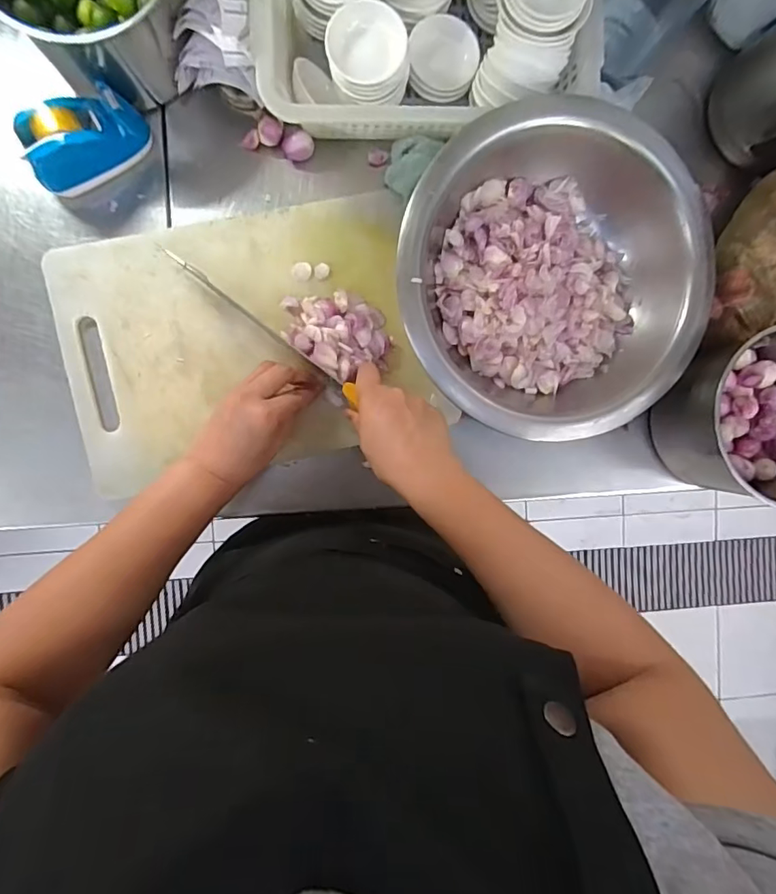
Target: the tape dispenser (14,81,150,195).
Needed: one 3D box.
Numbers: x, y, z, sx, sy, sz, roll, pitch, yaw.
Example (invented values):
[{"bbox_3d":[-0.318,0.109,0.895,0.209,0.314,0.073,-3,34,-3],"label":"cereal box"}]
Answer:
[{"bbox_3d":[-0.290,-0.296,0.480,0.108,0.064,0.049,-29,94,-1],"label":"tape dispenser"}]

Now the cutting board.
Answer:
[{"bbox_3d":[-0.145,-0.113,0.524,0.369,0.026,0.258,-12,94,-2],"label":"cutting board"}]

